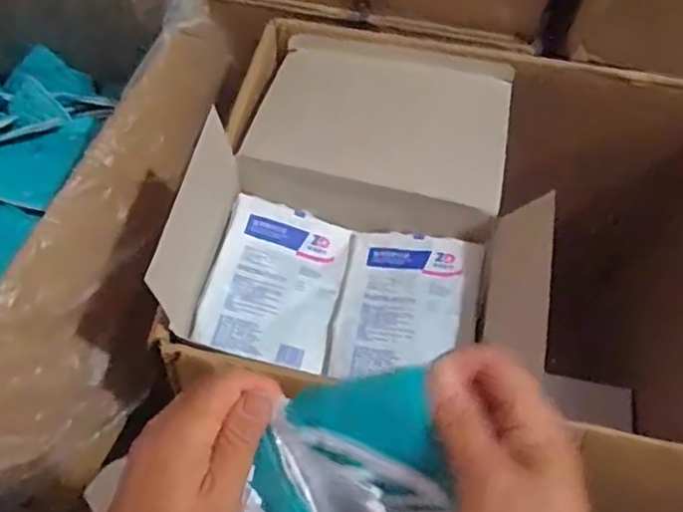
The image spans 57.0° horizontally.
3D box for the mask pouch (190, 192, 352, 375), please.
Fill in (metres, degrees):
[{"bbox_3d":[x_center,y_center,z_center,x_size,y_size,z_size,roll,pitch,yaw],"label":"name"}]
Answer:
[{"bbox_3d":[-0.063,0.023,0.613,0.123,0.020,0.160,11,60,5],"label":"mask pouch"}]

